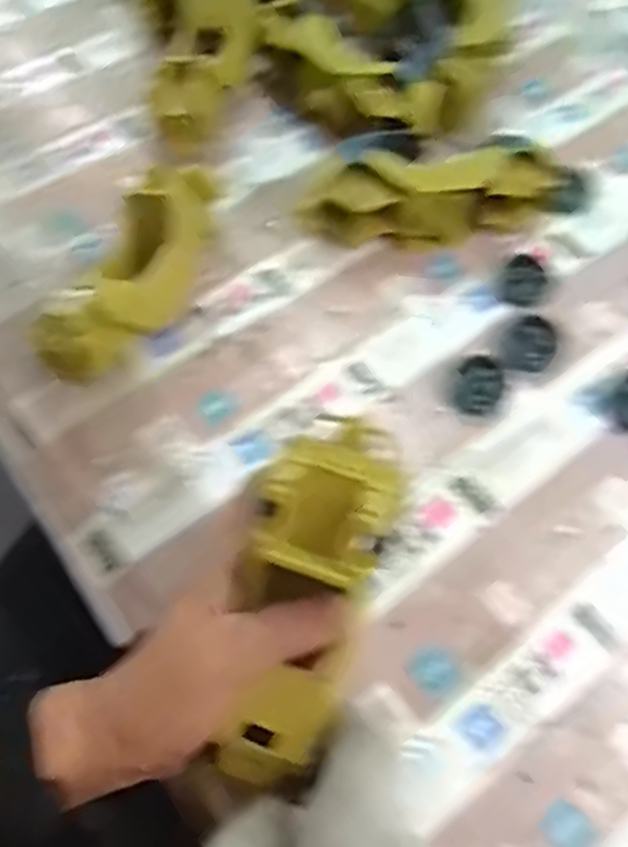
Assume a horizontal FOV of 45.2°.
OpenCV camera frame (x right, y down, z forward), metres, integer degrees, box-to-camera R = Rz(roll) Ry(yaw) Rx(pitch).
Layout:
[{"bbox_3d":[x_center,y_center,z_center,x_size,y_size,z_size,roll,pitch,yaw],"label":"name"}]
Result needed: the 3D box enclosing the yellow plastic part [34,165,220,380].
[{"bbox_3d":[-0.109,-0.091,0.475,0.059,0.061,0.161,22,64,9],"label":"yellow plastic part"}]

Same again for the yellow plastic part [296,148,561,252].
[{"bbox_3d":[0.077,-0.148,0.511,0.166,0.060,0.039,-6,63,-5],"label":"yellow plastic part"}]

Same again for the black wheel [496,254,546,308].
[{"bbox_3d":[0.140,-0.095,0.507,0.030,0.013,0.034,27,65,12],"label":"black wheel"}]

